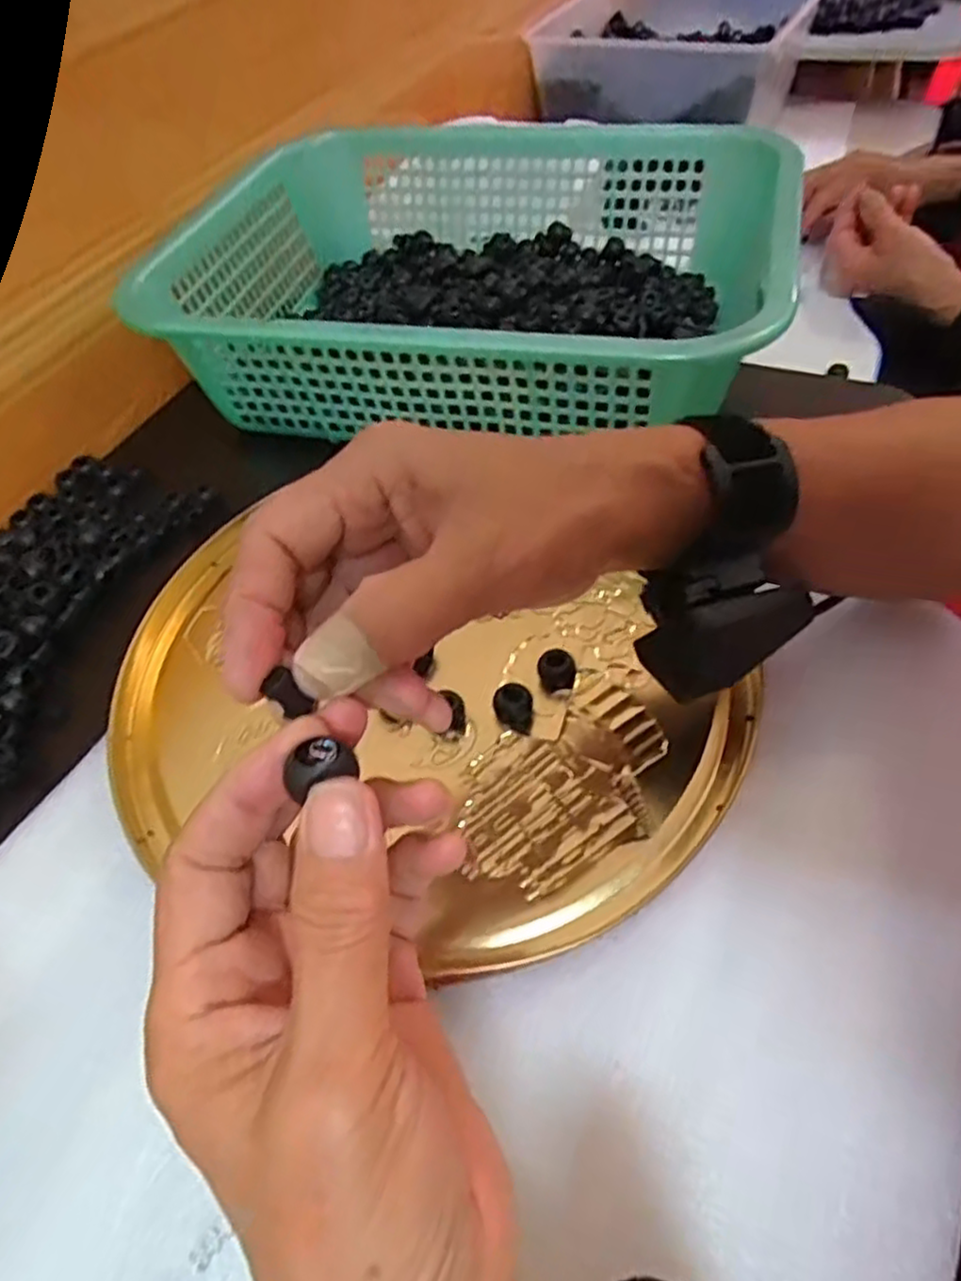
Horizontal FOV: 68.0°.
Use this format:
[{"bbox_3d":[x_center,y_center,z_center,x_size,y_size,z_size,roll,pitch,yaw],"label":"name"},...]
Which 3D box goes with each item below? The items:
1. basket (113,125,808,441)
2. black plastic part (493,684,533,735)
[{"bbox_3d":[0.001,-0.248,0.483,0.376,0.095,0.305,11,54,13],"label":"basket"},{"bbox_3d":[0.015,0.029,0.319,0.018,0.012,0.017,-3,52,3],"label":"black plastic part"}]

